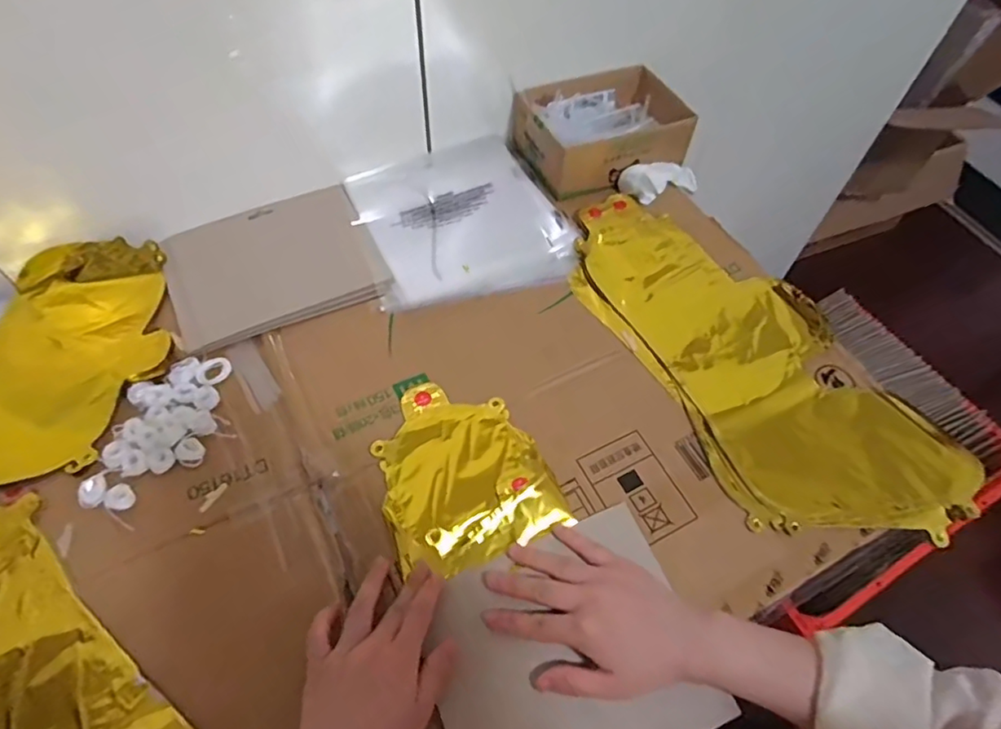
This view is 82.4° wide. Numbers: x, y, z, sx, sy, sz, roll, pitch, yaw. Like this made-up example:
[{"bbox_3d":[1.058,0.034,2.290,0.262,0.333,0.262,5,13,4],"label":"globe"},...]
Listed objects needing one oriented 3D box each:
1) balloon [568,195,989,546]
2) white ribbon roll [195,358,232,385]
[{"bbox_3d":[0.232,-0.016,0.559,0.213,0.014,0.433,-28,63,-19],"label":"balloon"},{"bbox_3d":[-0.261,0.006,0.520,0.030,0.004,0.028,1,57,-2],"label":"white ribbon roll"}]

